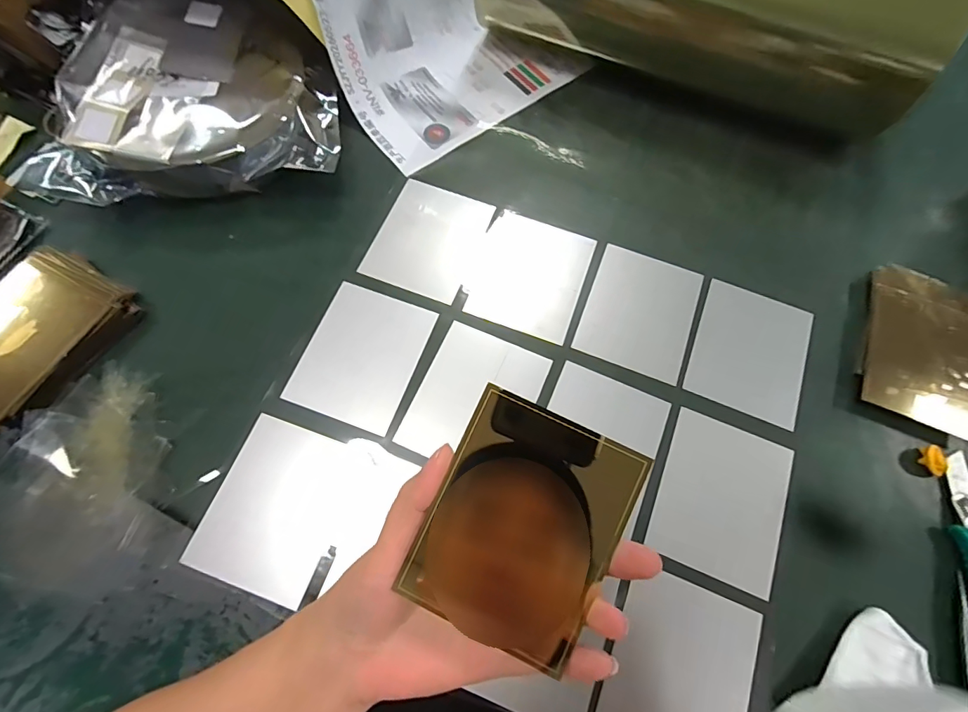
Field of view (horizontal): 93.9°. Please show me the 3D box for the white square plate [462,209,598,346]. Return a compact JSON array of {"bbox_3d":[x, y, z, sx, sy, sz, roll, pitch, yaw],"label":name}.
[{"bbox_3d":[0.037,-0.065,0.358,0.083,0.007,0.099,19,70,6],"label":"white square plate"}]

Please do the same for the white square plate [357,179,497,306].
[{"bbox_3d":[-0.044,-0.095,0.368,0.080,0.007,0.097,20,70,6],"label":"white square plate"}]

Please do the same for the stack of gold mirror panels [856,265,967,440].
[{"bbox_3d":[0.327,-0.009,0.334,0.086,0.009,0.126,25,69,10],"label":"stack of gold mirror panels"}]

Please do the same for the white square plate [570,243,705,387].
[{"bbox_3d":[0.120,-0.036,0.348,0.079,0.005,0.098,21,70,6],"label":"white square plate"}]

